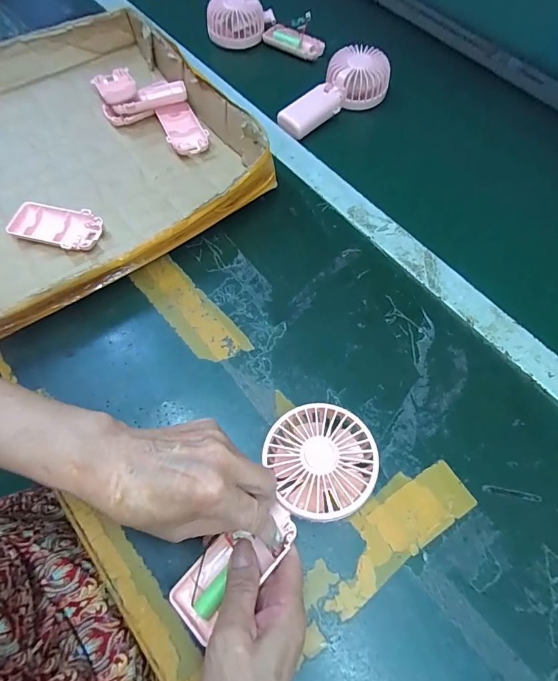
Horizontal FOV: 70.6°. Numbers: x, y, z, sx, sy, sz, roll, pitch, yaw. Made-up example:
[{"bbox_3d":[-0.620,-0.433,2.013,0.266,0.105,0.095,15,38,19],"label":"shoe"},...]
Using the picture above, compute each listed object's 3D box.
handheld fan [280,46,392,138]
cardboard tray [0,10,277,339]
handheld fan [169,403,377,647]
[{"bbox_3d":[0.078,-0.335,0.534,0.085,0.046,0.171,38,68,15],"label":"handheld fan"},{"bbox_3d":[-0.258,-0.209,0.446,0.399,0.061,0.384,-32,69,-17],"label":"cardboard tray"},{"bbox_3d":[-0.004,0.126,0.295,0.080,0.031,0.181,42,77,17],"label":"handheld fan"}]

